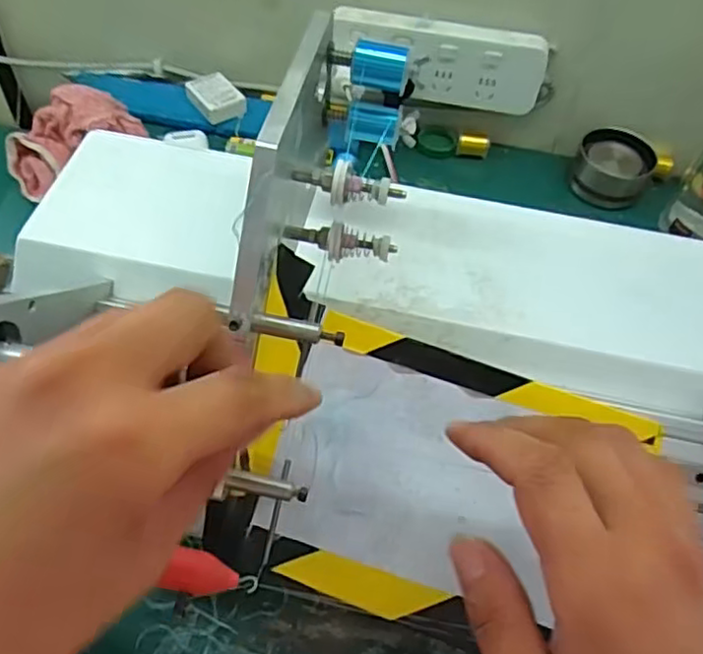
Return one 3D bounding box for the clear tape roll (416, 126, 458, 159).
[{"bbox_3d":[0.089,-0.193,0.678,0.041,0.007,0.043,2,55,-3],"label":"clear tape roll"}]

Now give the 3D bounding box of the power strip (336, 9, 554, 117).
[{"bbox_3d":[0.081,-0.251,0.619,0.195,0.071,0.033,8,55,1],"label":"power strip"}]

